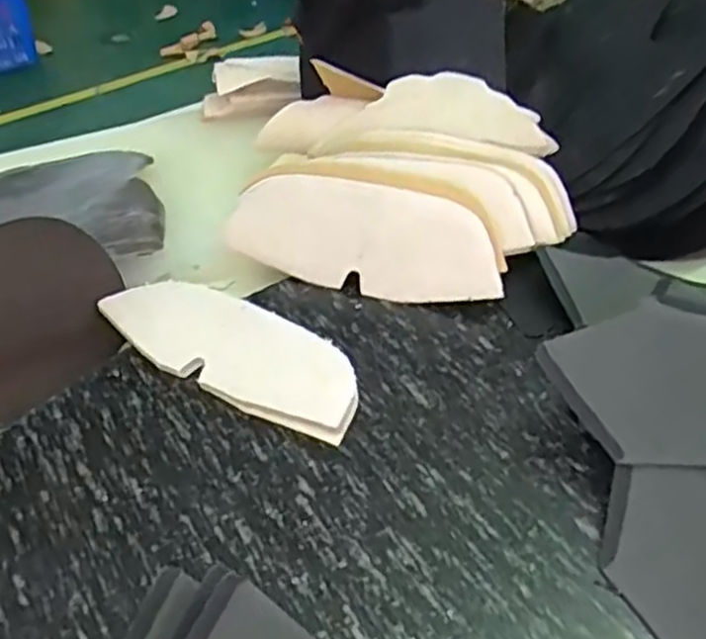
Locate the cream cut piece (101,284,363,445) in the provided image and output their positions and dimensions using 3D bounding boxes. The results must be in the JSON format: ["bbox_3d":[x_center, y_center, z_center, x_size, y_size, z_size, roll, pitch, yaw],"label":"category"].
[{"bbox_3d":[-0.068,0.013,0.407,0.170,0.013,0.059,24,50,26],"label":"cream cut piece"}]

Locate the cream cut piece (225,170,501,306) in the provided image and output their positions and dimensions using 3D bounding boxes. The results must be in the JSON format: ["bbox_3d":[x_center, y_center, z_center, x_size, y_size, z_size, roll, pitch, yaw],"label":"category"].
[{"bbox_3d":[0.005,-0.050,0.439,0.162,0.067,0.012,11,8,15],"label":"cream cut piece"}]

